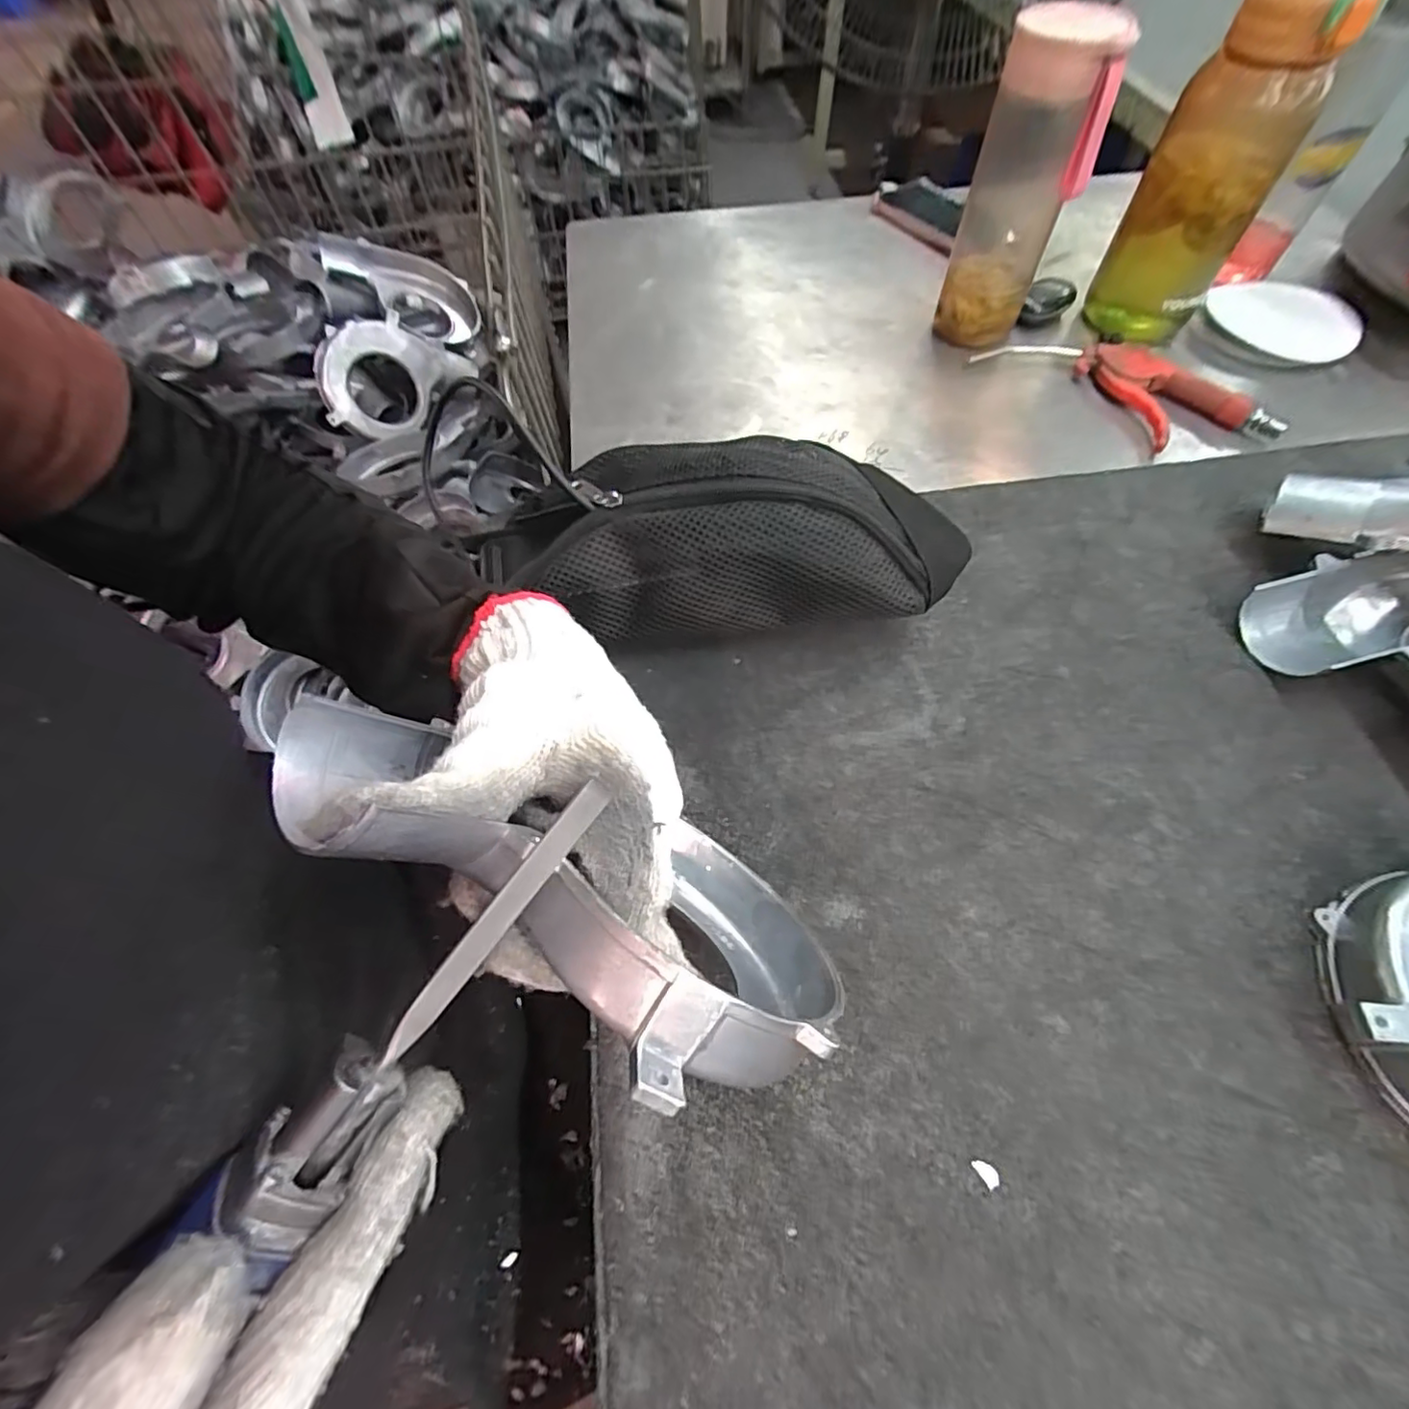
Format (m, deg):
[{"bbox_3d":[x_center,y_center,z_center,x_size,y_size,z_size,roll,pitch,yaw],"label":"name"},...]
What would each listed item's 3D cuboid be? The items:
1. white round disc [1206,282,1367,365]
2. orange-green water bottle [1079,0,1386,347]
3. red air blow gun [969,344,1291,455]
[{"bbox_3d":[0.504,-0.342,0.526,0.115,0.016,0.115,24,64,15],"label":"white round disc"},{"bbox_3d":[0.370,-0.406,0.446,0.105,0.216,0.076,34,67,20],"label":"orange-green water bottle"},{"bbox_3d":[0.332,-0.255,0.477,0.220,0.019,0.085,39,69,21],"label":"red air blow gun"}]

